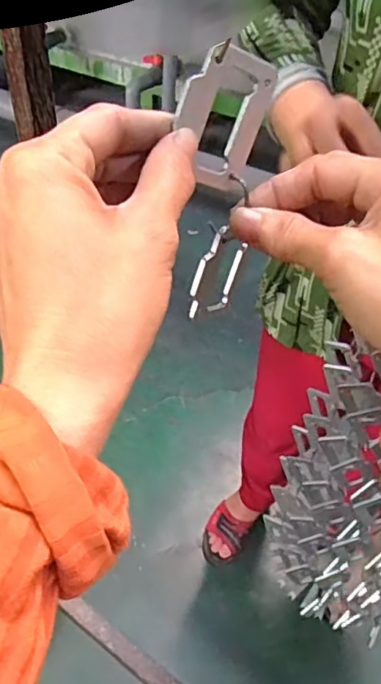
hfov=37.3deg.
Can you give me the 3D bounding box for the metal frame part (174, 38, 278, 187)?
[{"bbox_3d":[0.012,-0.089,0.224,0.036,0.052,0.004,4,28,-34],"label":"metal frame part"}]

